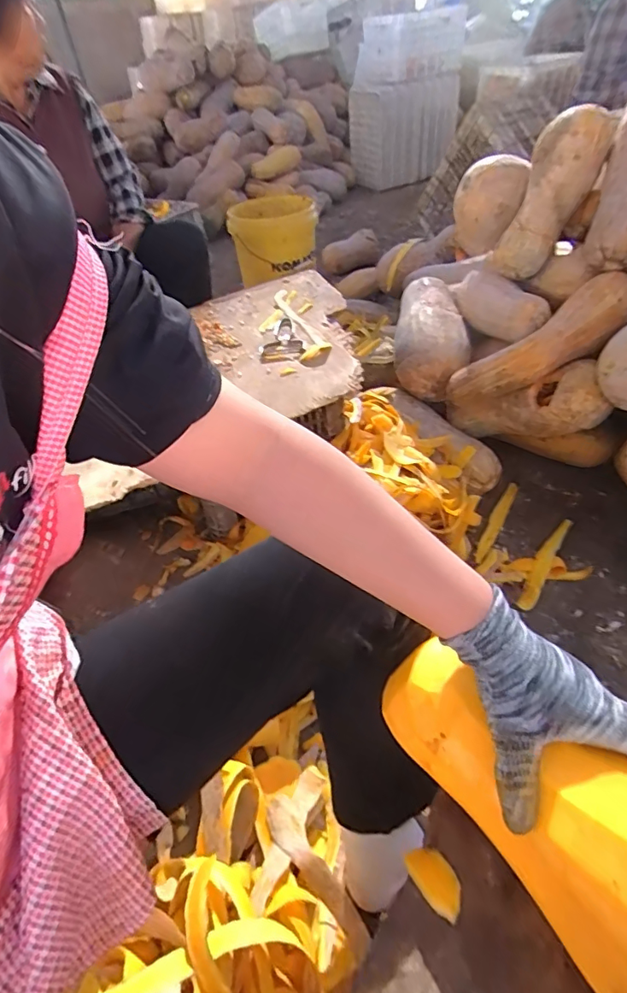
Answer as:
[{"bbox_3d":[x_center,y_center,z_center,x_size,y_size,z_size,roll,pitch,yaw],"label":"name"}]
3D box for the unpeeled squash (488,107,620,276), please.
[{"bbox_3d":[0.465,-0.596,0.954,0.108,0.306,0.120,-1,35,-38],"label":"unpeeled squash"}]

